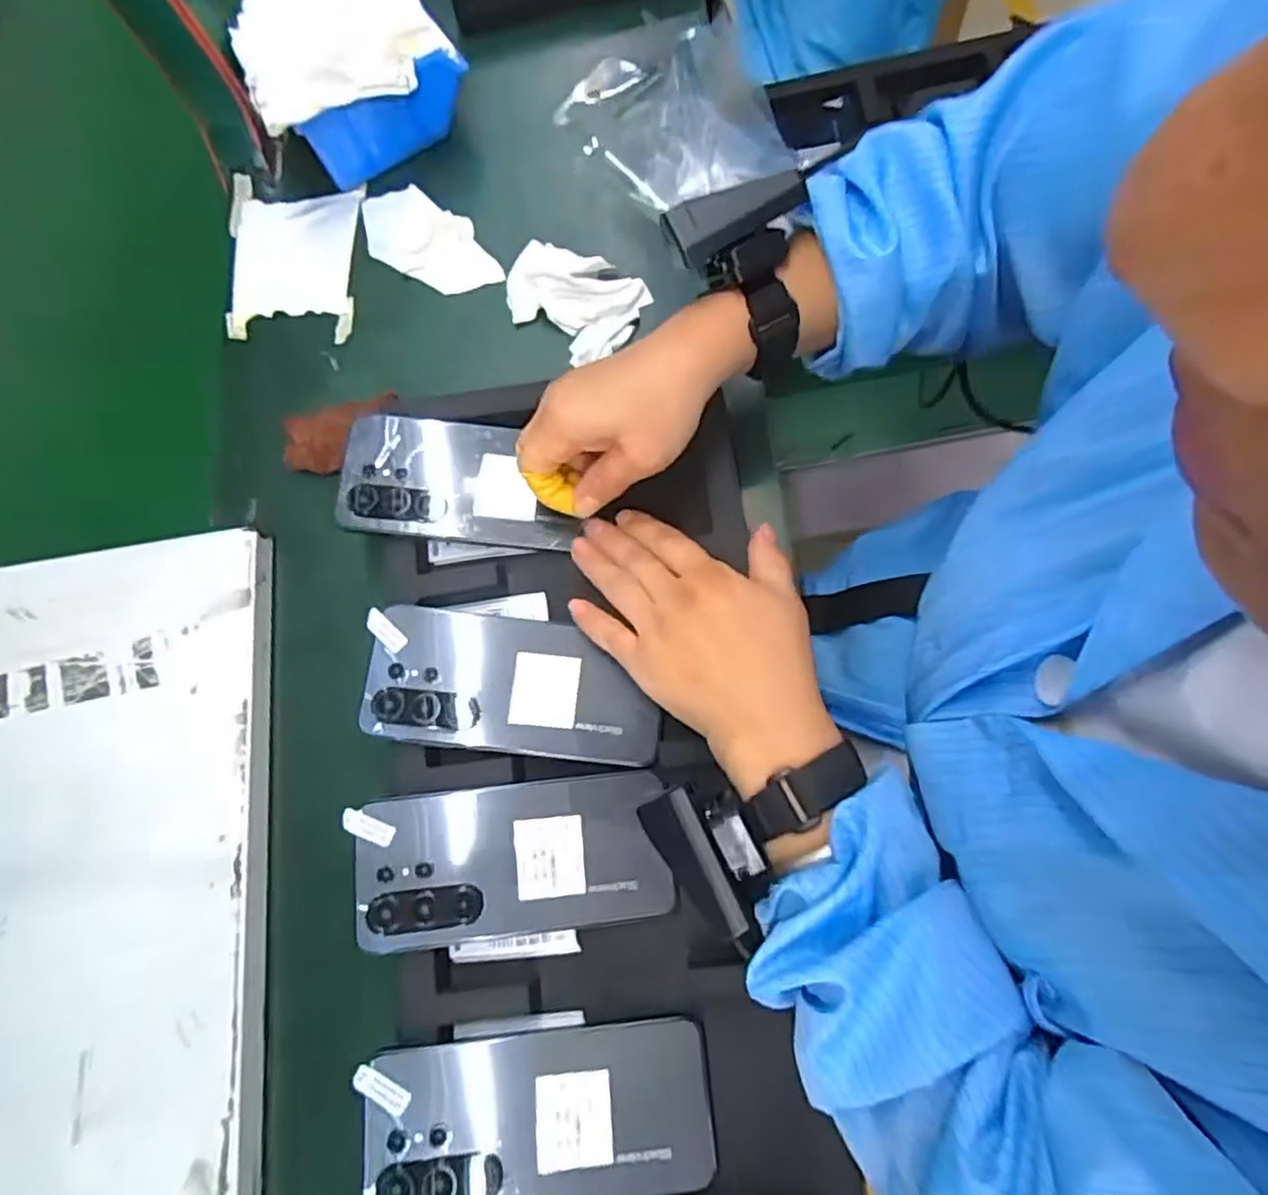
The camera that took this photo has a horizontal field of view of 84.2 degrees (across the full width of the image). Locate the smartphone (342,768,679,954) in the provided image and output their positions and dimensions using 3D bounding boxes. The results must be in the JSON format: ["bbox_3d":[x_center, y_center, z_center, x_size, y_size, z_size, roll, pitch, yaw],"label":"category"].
[{"bbox_3d":[-0.064,0.138,0.373,0.163,0.011,0.076,-9,74,6],"label":"smartphone"}]

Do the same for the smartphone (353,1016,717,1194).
[{"bbox_3d":[-0.047,0.255,0.341,0.165,0.011,0.075,-8,74,6],"label":"smartphone"}]

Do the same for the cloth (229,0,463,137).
[{"bbox_3d":[-0.211,-0.399,0.497,0.139,0.025,0.125,-25,73,1],"label":"cloth"}]

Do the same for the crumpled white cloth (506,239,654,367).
[{"bbox_3d":[-0.045,-0.211,0.490,0.098,0.030,0.070,32,82,15],"label":"crumpled white cloth"}]

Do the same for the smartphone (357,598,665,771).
[{"bbox_3d":[-0.068,0.048,0.397,0.161,0.007,0.076,4,76,9],"label":"smartphone"}]

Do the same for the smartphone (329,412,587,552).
[{"bbox_3d":[-0.108,-0.073,0.434,0.140,0.016,0.075,3,75,2],"label":"smartphone"}]

